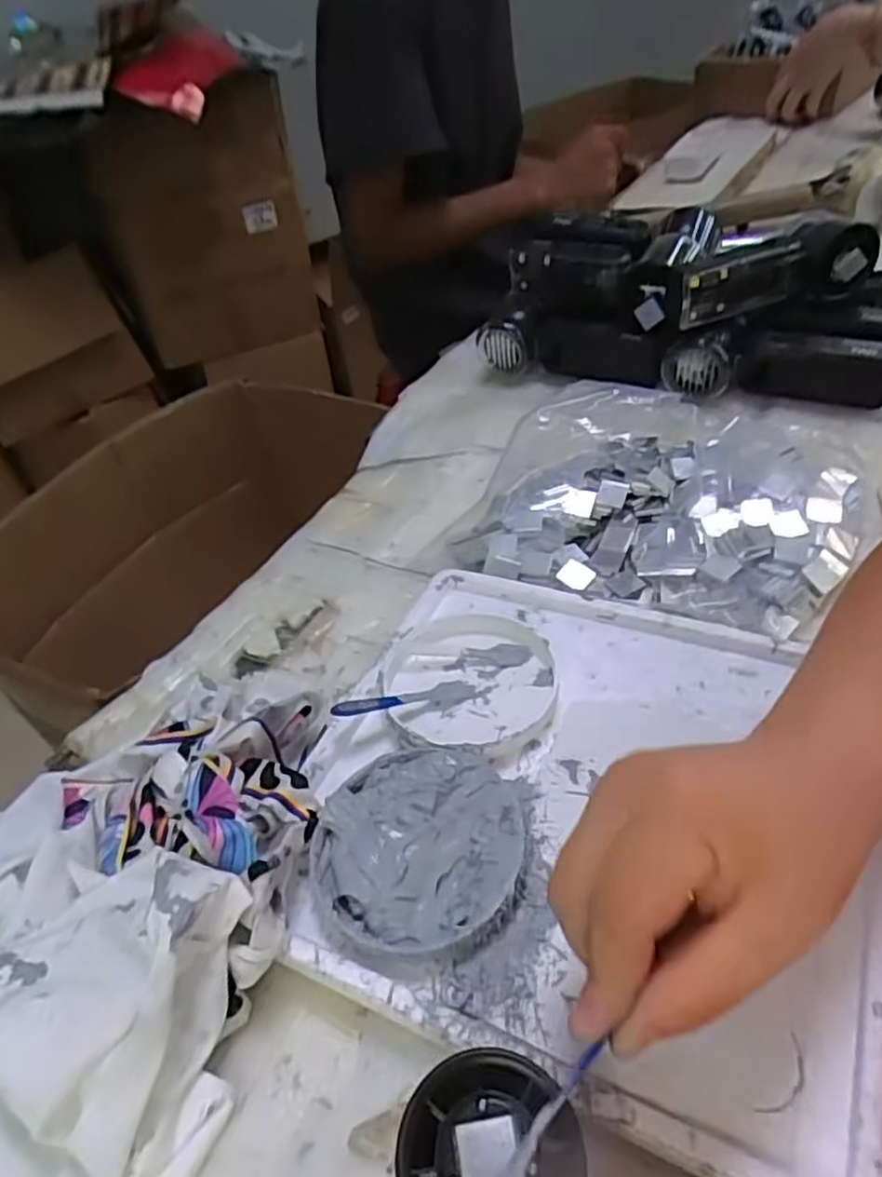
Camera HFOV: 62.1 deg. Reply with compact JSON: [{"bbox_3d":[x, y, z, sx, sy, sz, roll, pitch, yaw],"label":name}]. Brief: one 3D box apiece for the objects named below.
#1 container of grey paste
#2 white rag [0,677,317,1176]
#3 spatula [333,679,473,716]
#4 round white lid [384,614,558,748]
[{"bbox_3d":[-0.011,0.121,0.342,0.096,0.016,0.100,-4,41,3],"label":"container of grey paste"},{"bbox_3d":[-0.164,0.140,0.330,0.191,0.067,0.278,4,42,11],"label":"white rag"},{"bbox_3d":[-0.020,0.062,0.411,0.082,0.007,0.018,-4,39,-21],"label":"spatula"},{"bbox_3d":[0.016,0.053,0.422,0.095,0.014,0.092,-4,41,3],"label":"round white lid"}]

